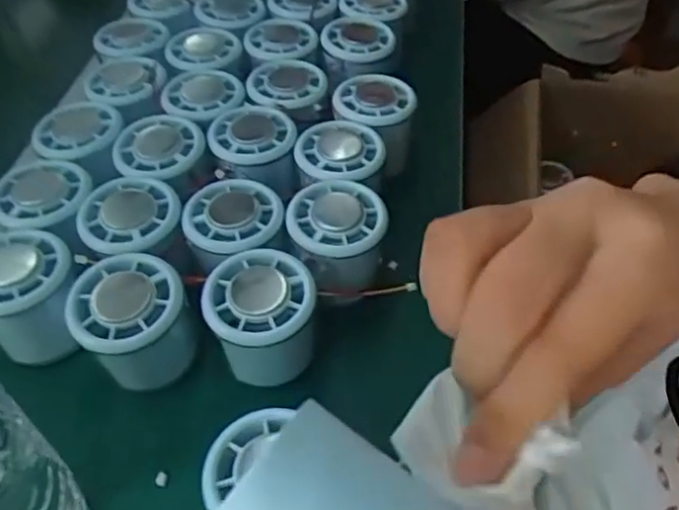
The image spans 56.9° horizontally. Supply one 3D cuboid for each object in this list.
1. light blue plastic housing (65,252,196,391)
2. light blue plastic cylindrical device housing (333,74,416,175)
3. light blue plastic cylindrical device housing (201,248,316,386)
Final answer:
[{"bbox_3d":[-0.108,0.039,0.334,0.056,0.057,0.052,-1,47,1],"label":"light blue plastic housing"},{"bbox_3d":[0.025,-0.091,0.450,0.057,0.050,0.063,-2,47,1],"label":"light blue plastic cylindrical device housing"},{"bbox_3d":[-0.040,0.037,0.336,0.054,0.055,0.056,-1,47,1],"label":"light blue plastic cylindrical device housing"}]

